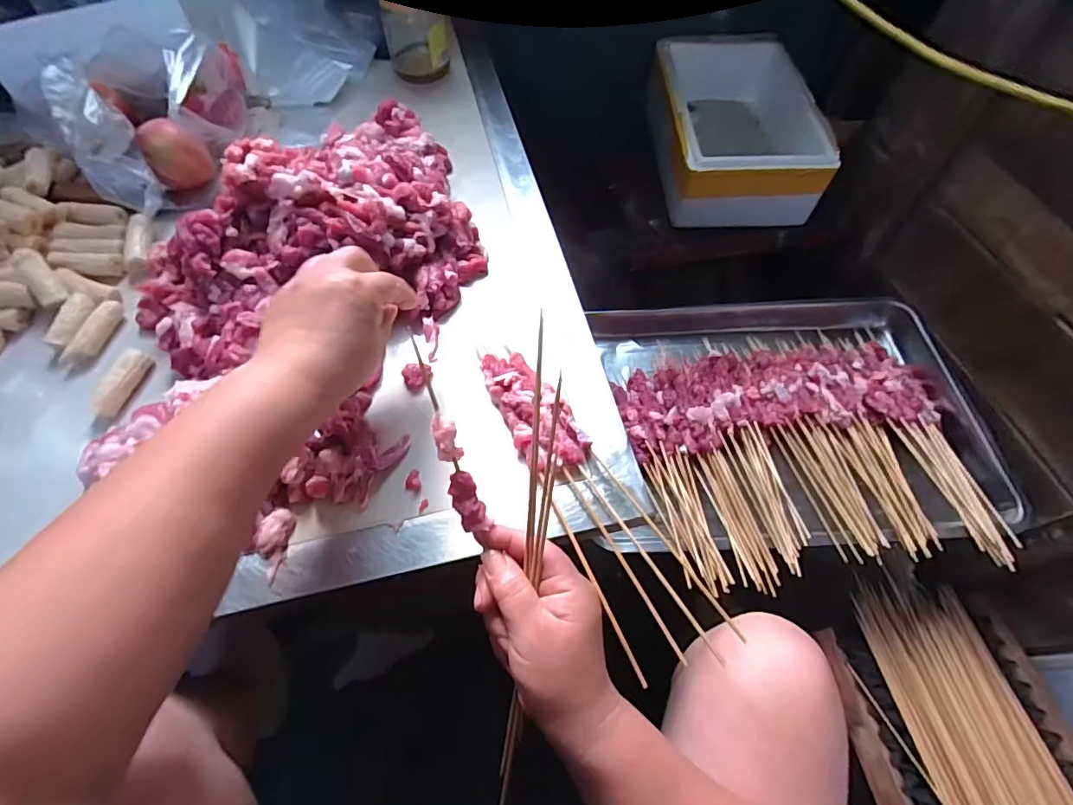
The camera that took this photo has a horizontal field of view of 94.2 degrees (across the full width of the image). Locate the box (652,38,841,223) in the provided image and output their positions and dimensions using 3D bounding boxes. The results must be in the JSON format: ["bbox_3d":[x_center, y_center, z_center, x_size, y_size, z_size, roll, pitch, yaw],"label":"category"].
[{"bbox_3d":[0.325,-0.461,0.846,0.226,0.129,0.360,-4,59,-2],"label":"box"}]

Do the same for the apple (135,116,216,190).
[{"bbox_3d":[-0.366,-0.252,0.507,0.051,0.061,0.053,-36,65,-19],"label":"apple"}]

